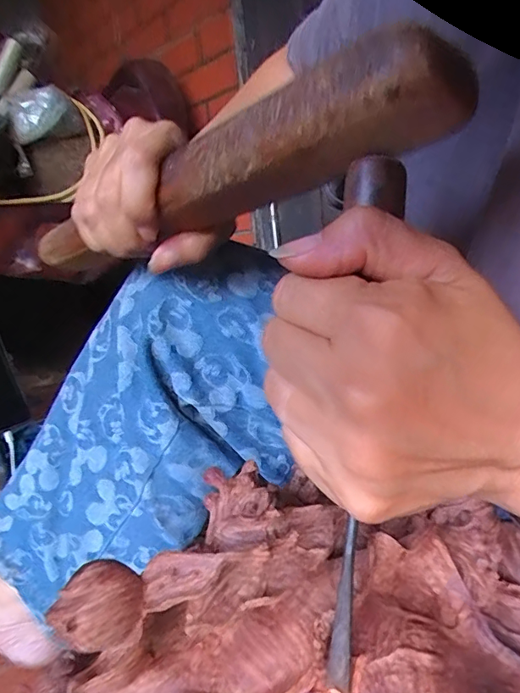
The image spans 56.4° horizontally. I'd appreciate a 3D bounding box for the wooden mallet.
[{"bbox_3d":[-0.041,-0.075,0.242,0.289,0.031,0.029,-4,9,46],"label":"wooden mallet"}]

